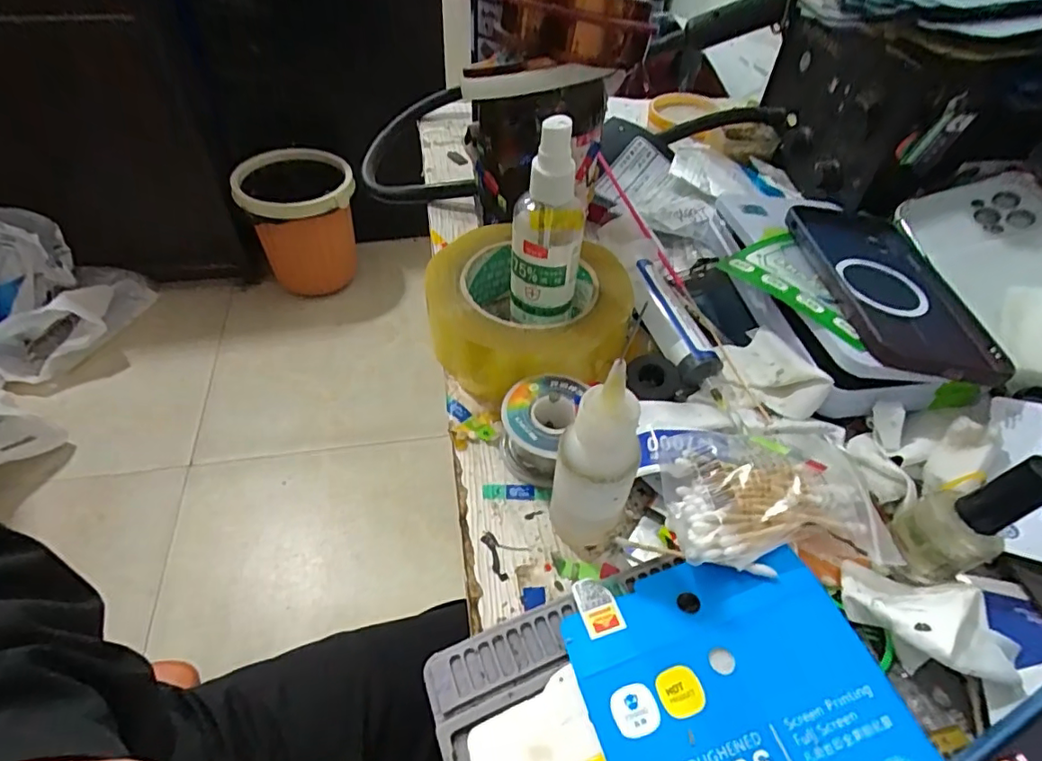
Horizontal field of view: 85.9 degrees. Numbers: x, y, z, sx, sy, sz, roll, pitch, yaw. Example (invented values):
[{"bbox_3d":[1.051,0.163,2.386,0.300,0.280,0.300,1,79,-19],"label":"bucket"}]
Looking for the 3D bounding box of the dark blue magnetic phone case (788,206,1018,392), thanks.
[{"bbox_3d":[0.218,-0.063,0.341,0.084,0.010,0.174,8,44,-5],"label":"dark blue magnetic phone case"}]

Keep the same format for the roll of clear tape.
[{"bbox_3d":[0.003,-0.038,0.341,0.120,0.051,0.110,2,49,-2],"label":"roll of clear tape"}]

